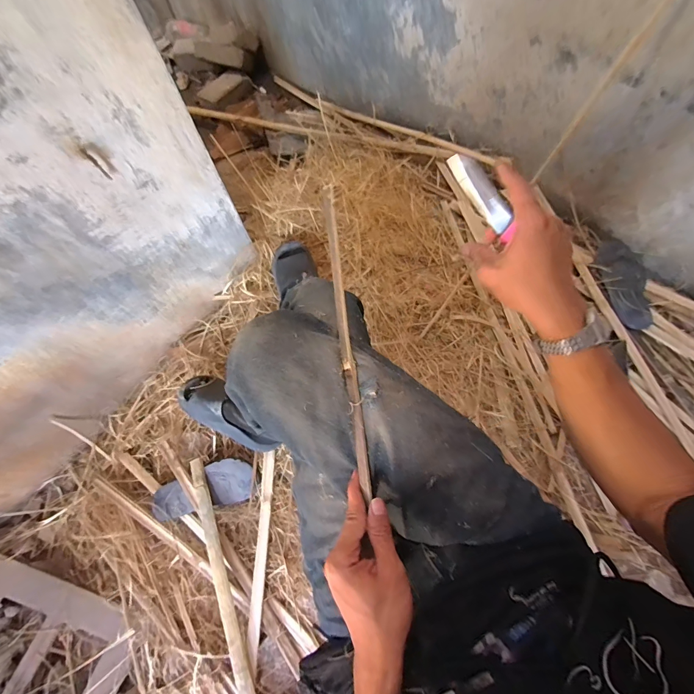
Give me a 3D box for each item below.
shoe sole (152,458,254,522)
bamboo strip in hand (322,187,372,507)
[{"bbox_3d":[-0.337,0.334,0.845,0.233,0.037,0.095,-14,68,-3],"label":"shoe sole"},{"bbox_3d":[-0.001,-0.006,0.360,0.013,0.010,0.304,-7,89,0],"label":"bamboo strip in hand"}]

